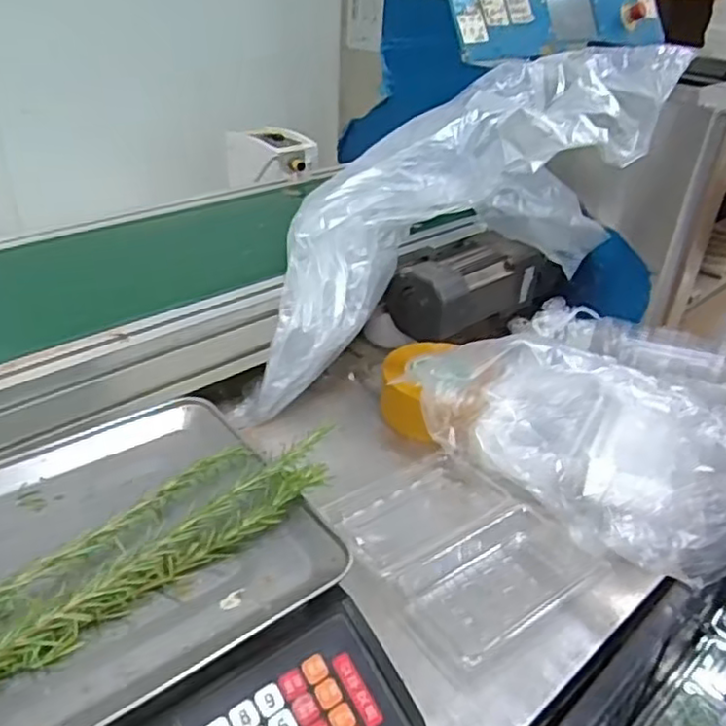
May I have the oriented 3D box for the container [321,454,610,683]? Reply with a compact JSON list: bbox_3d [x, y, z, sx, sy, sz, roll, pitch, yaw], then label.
[{"bbox_3d":[0.082,0.157,0.598,0.167,0.029,0.198,-20,39,-31],"label":"container"}]

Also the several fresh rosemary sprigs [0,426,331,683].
[{"bbox_3d":[-0.191,0.140,0.415,0.387,0.030,0.080,-25,42,-37],"label":"several fresh rosemary sprigs"}]

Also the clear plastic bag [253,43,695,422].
[{"bbox_3d":[0.111,-0.173,0.835,0.649,0.250,0.184,-35,44,-15],"label":"clear plastic bag"}]

